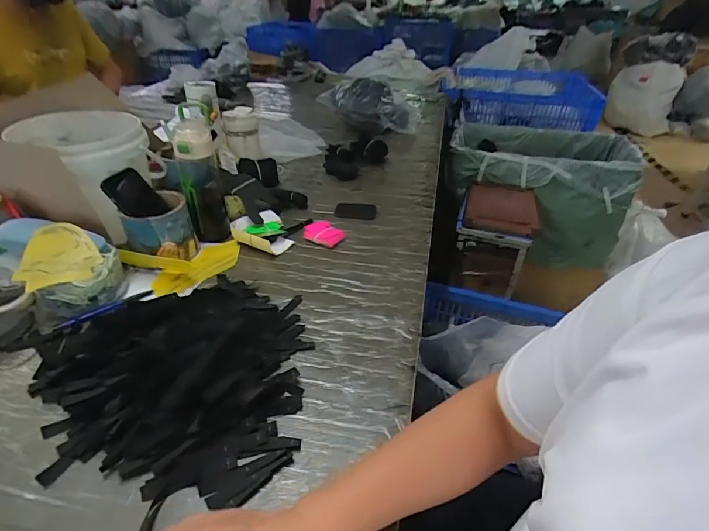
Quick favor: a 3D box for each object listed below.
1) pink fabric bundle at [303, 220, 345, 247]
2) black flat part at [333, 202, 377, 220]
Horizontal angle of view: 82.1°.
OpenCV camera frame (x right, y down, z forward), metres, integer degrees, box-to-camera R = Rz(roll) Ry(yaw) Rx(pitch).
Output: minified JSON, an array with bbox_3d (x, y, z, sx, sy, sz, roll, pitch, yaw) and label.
[{"bbox_3d":[-0.061,-0.066,0.812,0.078,0.015,0.061,20,39,24],"label":"pink fabric bundle"},{"bbox_3d":[0.002,-0.124,0.904,0.088,0.004,0.077,3,35,2],"label":"black flat part"}]

